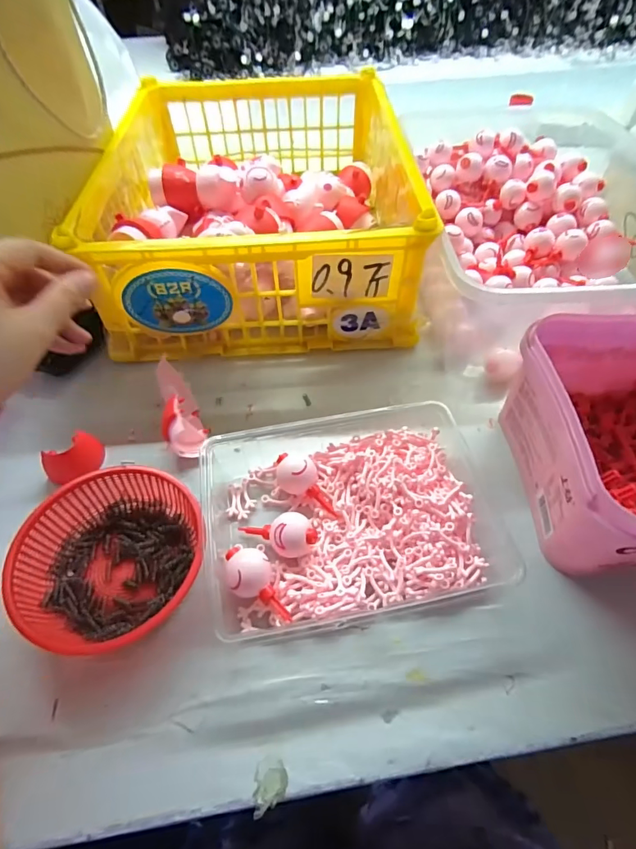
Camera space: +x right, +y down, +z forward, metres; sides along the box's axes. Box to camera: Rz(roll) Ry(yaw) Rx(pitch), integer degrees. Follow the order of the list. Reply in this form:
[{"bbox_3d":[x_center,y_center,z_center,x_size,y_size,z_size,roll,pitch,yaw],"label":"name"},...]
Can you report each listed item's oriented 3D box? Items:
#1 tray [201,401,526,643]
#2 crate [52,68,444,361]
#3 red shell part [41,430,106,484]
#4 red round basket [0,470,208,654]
[{"bbox_3d":[0.026,0.068,0.358,0.225,0.045,0.164,-9,54,-6],"label":"tray"},{"bbox_3d":[-0.075,-0.310,0.576,0.349,0.136,0.472,-3,55,-1],"label":"crate"},{"bbox_3d":[-0.224,0.032,0.402,0.026,0.033,0.050,38,62,25],"label":"red shell part"},{"bbox_3d":[-0.155,0.101,0.336,0.134,0.046,0.130,0,53,0],"label":"red round basket"}]

